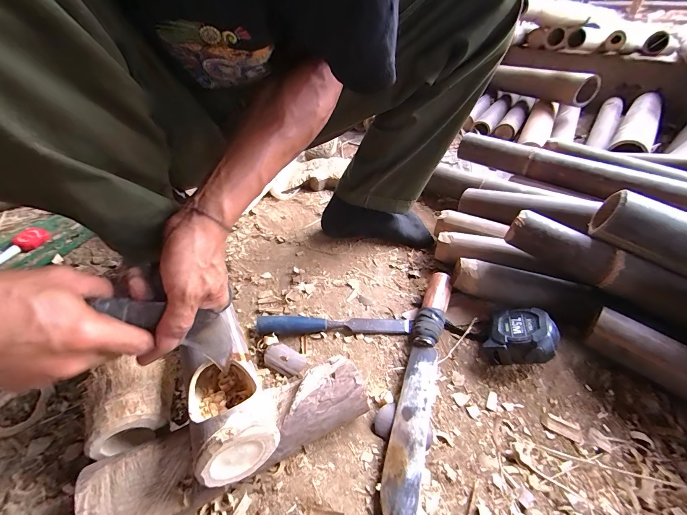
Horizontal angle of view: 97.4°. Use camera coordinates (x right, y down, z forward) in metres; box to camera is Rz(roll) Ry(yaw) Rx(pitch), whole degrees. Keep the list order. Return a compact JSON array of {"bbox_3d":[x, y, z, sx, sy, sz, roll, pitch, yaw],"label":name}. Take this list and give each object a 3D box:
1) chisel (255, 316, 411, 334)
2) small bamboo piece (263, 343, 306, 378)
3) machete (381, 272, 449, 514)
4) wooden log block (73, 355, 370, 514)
[{"bbox_3d":[-0.013,0.098,0.447,0.227,0.029,0.024,-2,40,-3],"label":"chisel"},{"bbox_3d":[-0.081,0.140,0.412,0.055,0.012,0.033,18,43,19],"label":"small bamboo piece"},{"bbox_3d":[0.100,0.146,0.390,0.040,0.036,0.337,14,42,15],"label":"machete"},{"bbox_3d":[-0.104,0.189,0.318,0.268,0.057,0.078,-20,45,-21],"label":"wooden log block"}]

